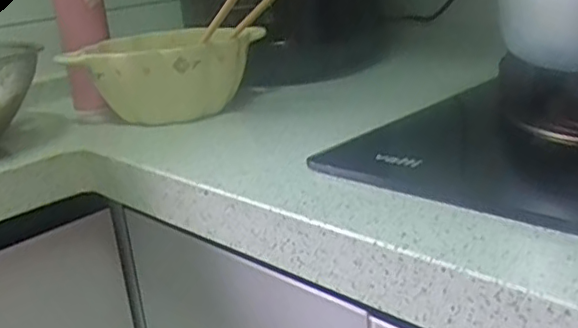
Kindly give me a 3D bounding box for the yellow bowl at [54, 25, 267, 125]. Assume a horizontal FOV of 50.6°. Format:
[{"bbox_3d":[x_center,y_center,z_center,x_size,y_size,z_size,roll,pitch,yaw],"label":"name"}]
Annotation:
[{"bbox_3d":[-0.138,-0.106,0.699,0.175,0.091,0.165,3,22,17],"label":"yellow bowl"}]

